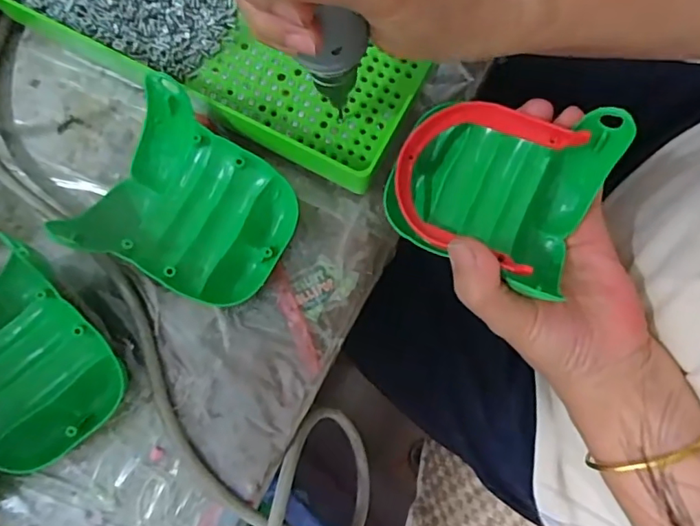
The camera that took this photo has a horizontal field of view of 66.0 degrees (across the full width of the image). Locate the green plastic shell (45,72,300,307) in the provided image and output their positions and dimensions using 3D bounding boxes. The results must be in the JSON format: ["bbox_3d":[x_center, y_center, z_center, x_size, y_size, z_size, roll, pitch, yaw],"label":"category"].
[{"bbox_3d":[-0.082,-0.032,0.278,0.102,0.044,0.092,26,80,6],"label":"green plastic shell"}]

